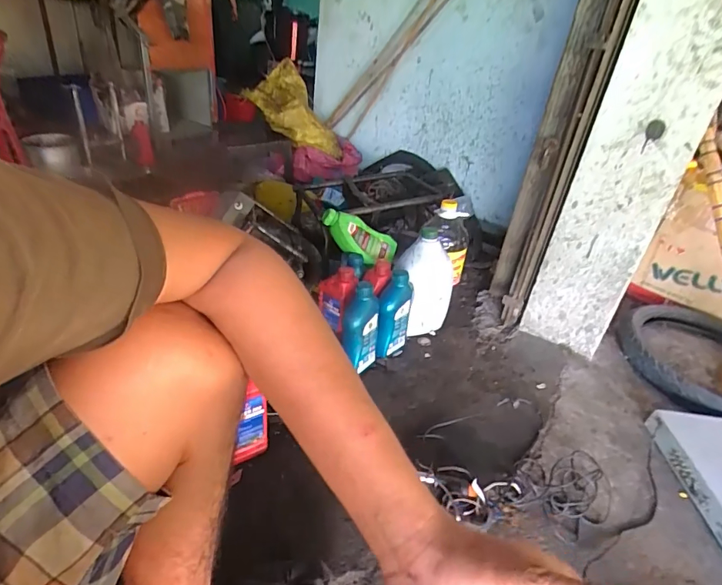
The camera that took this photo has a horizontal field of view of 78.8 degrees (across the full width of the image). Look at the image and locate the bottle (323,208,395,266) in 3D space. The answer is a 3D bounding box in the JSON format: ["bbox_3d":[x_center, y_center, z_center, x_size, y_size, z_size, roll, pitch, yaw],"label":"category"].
[{"bbox_3d":[-0.004,-0.149,1.243,0.233,0.093,0.084,25,22,-29],"label":"bottle"}]

